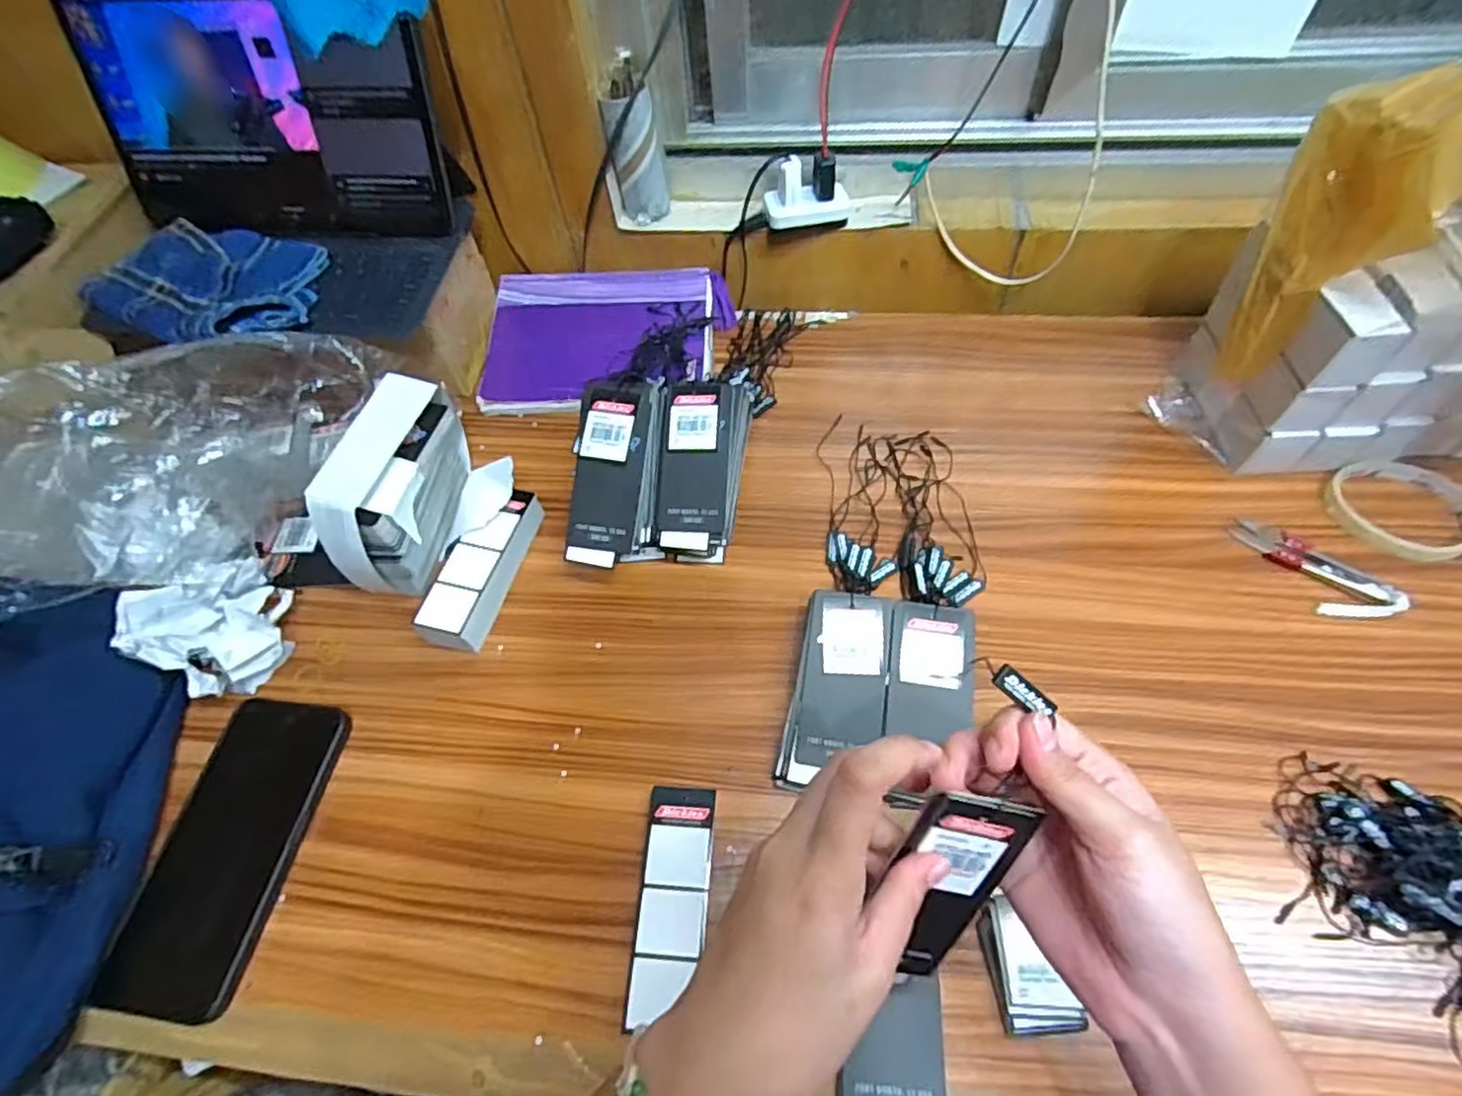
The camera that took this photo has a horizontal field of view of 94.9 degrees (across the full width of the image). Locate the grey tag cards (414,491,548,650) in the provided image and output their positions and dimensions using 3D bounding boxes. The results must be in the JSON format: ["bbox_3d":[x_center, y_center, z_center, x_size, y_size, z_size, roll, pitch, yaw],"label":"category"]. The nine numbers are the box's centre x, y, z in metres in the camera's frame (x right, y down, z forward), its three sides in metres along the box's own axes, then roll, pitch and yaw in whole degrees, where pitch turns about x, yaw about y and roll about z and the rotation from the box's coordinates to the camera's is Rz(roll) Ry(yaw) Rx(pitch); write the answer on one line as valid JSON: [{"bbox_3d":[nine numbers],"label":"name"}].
[{"bbox_3d":[-0.177,0.014,0.483,0.035,0.041,0.124,11,59,11],"label":"grey tag cards"}]

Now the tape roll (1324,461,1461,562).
[{"bbox_3d":[0.469,-0.029,0.468,0.087,0.011,0.083,-2,57,3],"label":"tape roll"}]

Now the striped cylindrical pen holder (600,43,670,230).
[{"bbox_3d":[-0.082,-0.342,0.577,0.042,0.126,0.041,-2,57,3],"label":"striped cylindrical pen holder"}]

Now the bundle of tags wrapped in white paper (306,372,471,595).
[{"bbox_3d":[-0.234,-0.041,0.485,0.044,0.104,0.132,5,58,8],"label":"bundle of tags wrapped in white paper"}]

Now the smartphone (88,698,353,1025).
[{"bbox_3d":[-0.296,0.176,0.401,0.078,0.014,0.169,3,58,6],"label":"smartphone"}]

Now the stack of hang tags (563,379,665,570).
[{"bbox_3d":[-0.081,-0.054,0.490,0.060,0.045,0.136,6,89,8],"label":"stack of hang tags"}]

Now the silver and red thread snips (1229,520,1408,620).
[{"bbox_3d":[0.393,0.014,0.455,0.043,0.009,0.102,-37,62,-18],"label":"silver and red thread snips"}]

